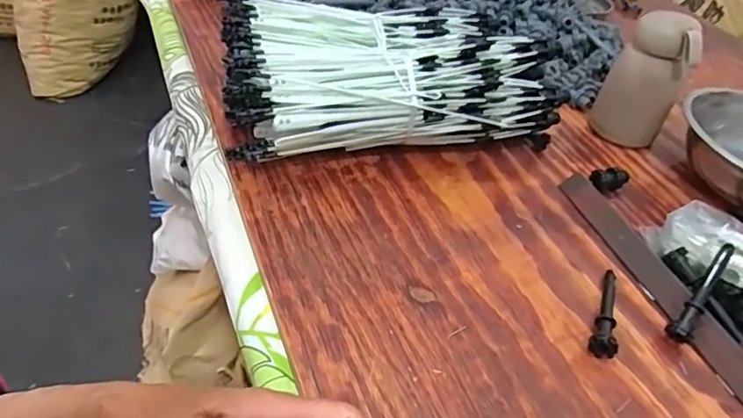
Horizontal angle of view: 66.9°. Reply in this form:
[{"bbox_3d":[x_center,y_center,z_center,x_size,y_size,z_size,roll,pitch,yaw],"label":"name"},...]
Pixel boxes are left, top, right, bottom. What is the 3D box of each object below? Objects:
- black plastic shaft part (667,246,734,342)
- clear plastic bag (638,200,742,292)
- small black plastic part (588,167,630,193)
[{"bbox_3d":[0.270,0.067,0.456,0.017,0.015,0.093,32,74,26],"label":"black plastic shaft part"},{"bbox_3d":[0.312,0.042,0.500,0.074,0.040,0.129,-18,48,-27],"label":"clear plastic bag"},{"bbox_3d":[0.249,-0.031,0.586,0.041,0.017,0.017,-1,43,-11],"label":"small black plastic part"}]

